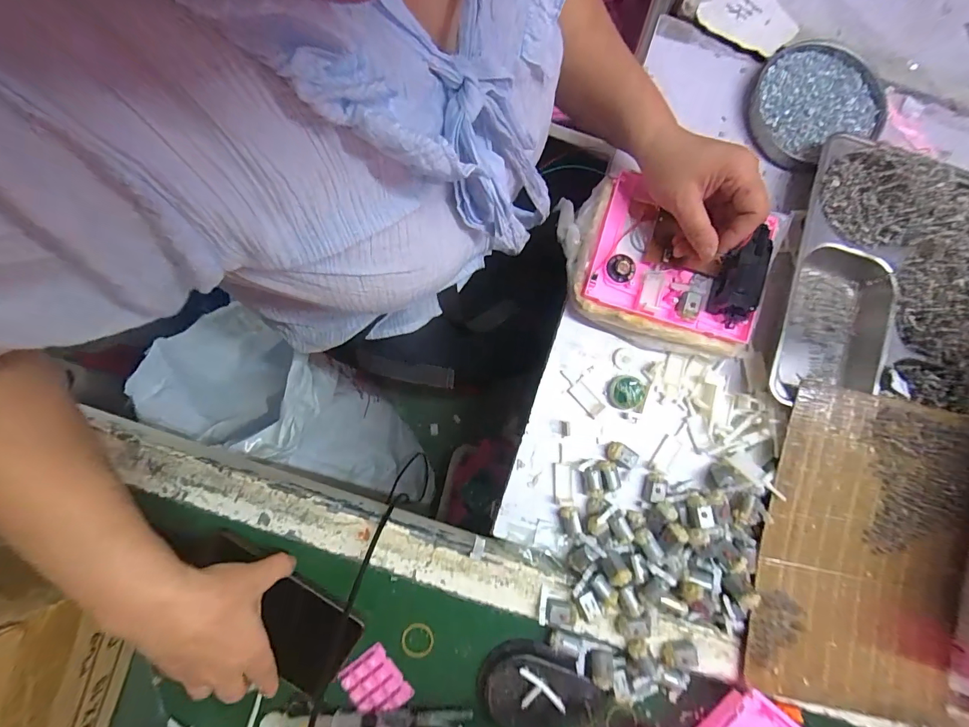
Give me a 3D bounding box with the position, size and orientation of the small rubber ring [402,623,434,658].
[{"bbox_3d":[-0.064,0.267,0.397,0.030,0.004,0.031,0,85,-1],"label":"small rubber ring"}]

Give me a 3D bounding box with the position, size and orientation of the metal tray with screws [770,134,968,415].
[{"bbox_3d":[0.409,-0.073,0.411,0.207,0.063,0.269,16,85,0],"label":"metal tray with screws"}]

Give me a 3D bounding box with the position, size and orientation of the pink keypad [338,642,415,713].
[{"bbox_3d":[-0.103,0.303,0.390,0.047,0.008,0.058,-34,86,-4],"label":"pink keypad"}]

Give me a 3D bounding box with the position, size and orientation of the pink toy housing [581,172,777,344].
[{"bbox_3d":[0.185,-0.105,0.398,0.167,0.043,0.127,17,80,2],"label":"pink toy housing"}]

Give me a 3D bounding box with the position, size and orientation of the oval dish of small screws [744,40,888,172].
[{"bbox_3d":[0.356,-0.283,0.449,0.137,0.026,0.122,-18,85,-3],"label":"oval dish of small screws"}]

